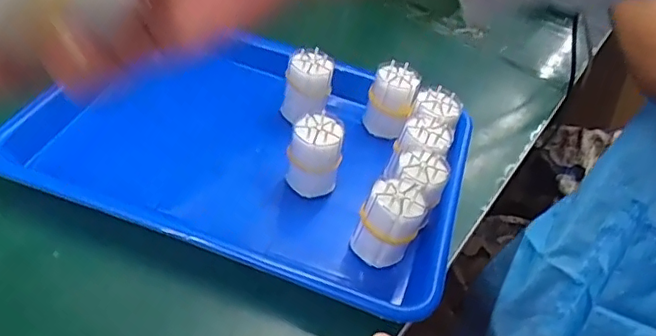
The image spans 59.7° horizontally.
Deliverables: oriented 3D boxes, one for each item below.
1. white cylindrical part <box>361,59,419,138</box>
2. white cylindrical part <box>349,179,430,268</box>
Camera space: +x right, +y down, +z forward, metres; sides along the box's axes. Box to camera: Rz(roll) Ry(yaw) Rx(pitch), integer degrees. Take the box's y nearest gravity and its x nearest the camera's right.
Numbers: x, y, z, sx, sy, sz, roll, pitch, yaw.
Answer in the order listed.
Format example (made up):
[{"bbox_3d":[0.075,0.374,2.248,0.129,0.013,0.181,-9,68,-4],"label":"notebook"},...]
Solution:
[{"bbox_3d":[0.056,-0.060,0.502,0.039,0.058,0.035,17,46,10],"label":"white cylindrical part"},{"bbox_3d":[0.043,0.038,0.398,0.044,0.056,0.034,19,46,11],"label":"white cylindrical part"}]

